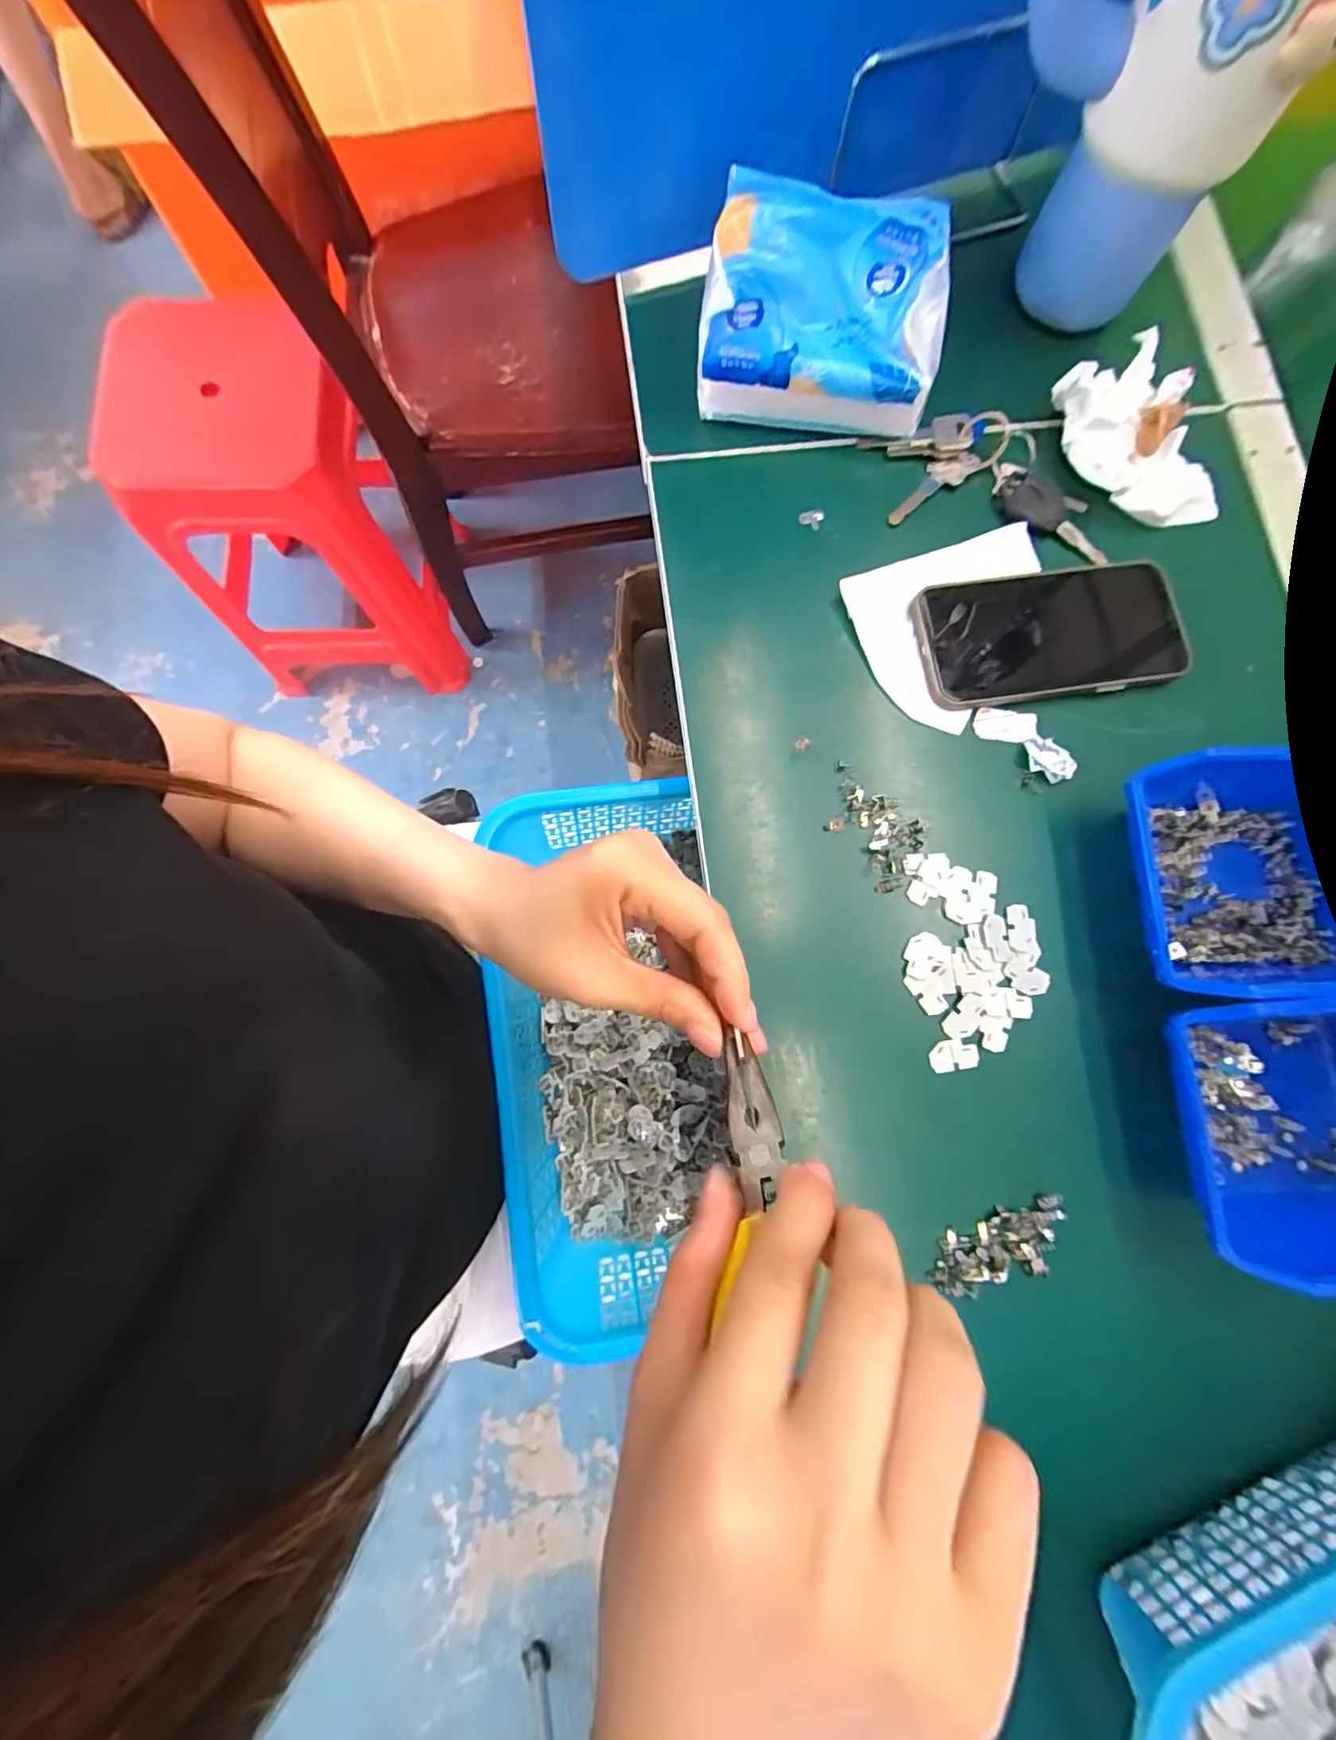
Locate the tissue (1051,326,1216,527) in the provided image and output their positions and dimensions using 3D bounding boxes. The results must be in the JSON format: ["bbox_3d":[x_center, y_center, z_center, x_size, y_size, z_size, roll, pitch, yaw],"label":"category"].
[{"bbox_3d":[0.301,-0.269,0.363,0.086,0.044,0.108,-24,82,-5],"label":"tissue"}]

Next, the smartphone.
[{"bbox_3d":[0.230,-0.143,0.354,0.150,0.011,0.078,-6,81,-3],"label":"smartphone"}]

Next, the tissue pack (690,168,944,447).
[{"bbox_3d":[0.091,-0.325,0.347,0.139,0.087,0.076,8,80,0],"label":"tissue pack"}]

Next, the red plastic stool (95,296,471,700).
[{"bbox_3d":[-0.526,-0.505,0.896,0.299,0.445,0.276,-1,81,-2],"label":"red plastic stool"}]

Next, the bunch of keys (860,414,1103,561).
[{"bbox_3d":[0.203,-0.250,0.368,0.155,0.014,0.077,10,80,0],"label":"bunch of keys"}]

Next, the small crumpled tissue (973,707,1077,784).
[{"bbox_3d":[0.214,-0.079,0.347,0.062,0.010,0.031,39,82,5],"label":"small crumpled tissue"}]

